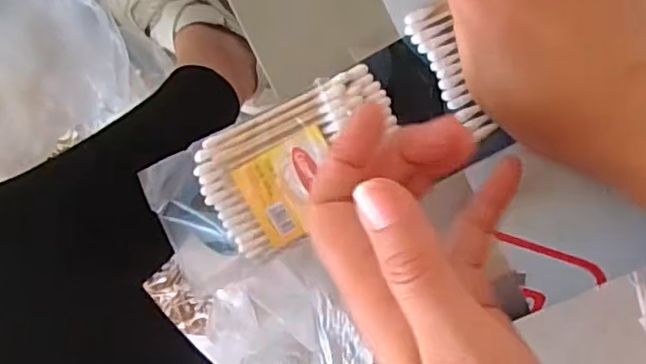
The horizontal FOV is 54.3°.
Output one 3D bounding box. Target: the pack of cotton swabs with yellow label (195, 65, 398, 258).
[{"bbox_3d":[-0.008,-0.009,0.273,0.087,0.010,0.055,-27,94,8],"label":"pack of cotton swabs with yellow label"}]

